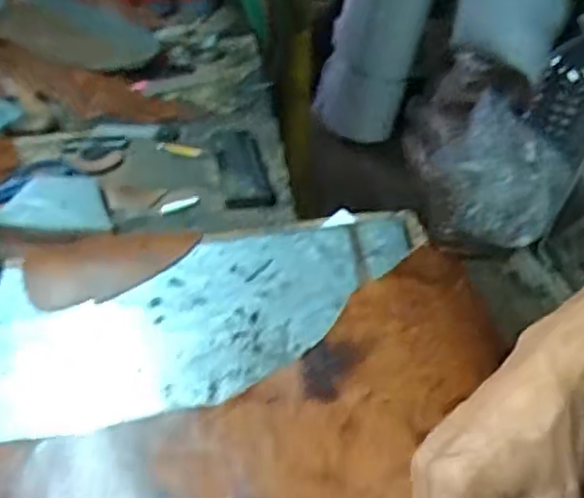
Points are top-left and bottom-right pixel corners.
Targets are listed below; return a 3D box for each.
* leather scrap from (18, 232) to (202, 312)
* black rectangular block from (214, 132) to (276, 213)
[{"bbox_3d":[-0.180,0.015,0.632,0.173,0.013,0.106,-9,38,1],"label":"leather scrap"},{"bbox_3d":[-0.060,-0.099,0.760,0.053,0.012,0.162,-7,43,-11],"label":"black rectangular block"}]

